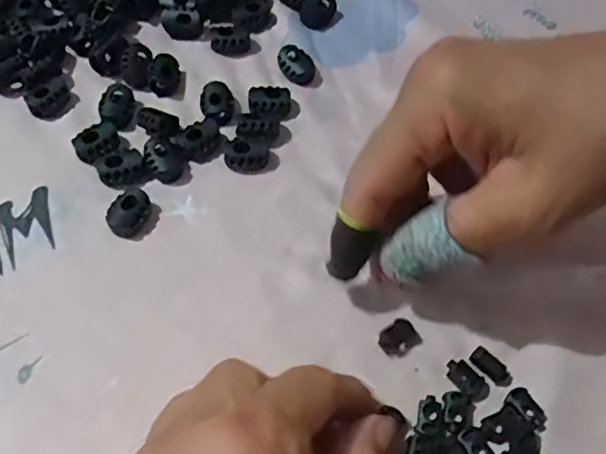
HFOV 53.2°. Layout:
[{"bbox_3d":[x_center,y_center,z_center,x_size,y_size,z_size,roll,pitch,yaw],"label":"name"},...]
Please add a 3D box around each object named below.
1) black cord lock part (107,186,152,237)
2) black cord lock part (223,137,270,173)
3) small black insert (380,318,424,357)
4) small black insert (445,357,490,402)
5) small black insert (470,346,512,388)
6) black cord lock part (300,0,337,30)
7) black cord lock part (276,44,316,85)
[{"bbox_3d":[-0.078,-0.006,0.273,0.016,0.010,0.021,19,60,7],"label":"black cord lock part"},{"bbox_3d":[-0.028,-0.034,0.293,0.021,0.010,0.014,24,61,10],"label":"black cord lock part"},{"bbox_3d":[0.040,0.046,0.252,0.017,0.007,0.013,-37,69,-22],"label":"small black insert"},{"bbox_3d":[0.067,0.061,0.244,0.011,0.004,0.019,-38,69,-22],"label":"small black insert"},{"bbox_3d":[0.077,0.057,0.246,0.018,0.006,0.007,37,64,17],"label":"small black insert"},{"bbox_3d":[0.009,-0.124,0.348,0.017,0.008,0.021,26,62,11],"label":"black cord lock part"},{"bbox_3d":[-0.004,-0.087,0.325,0.016,0.009,0.021,-36,68,-22],"label":"black cord lock part"}]

